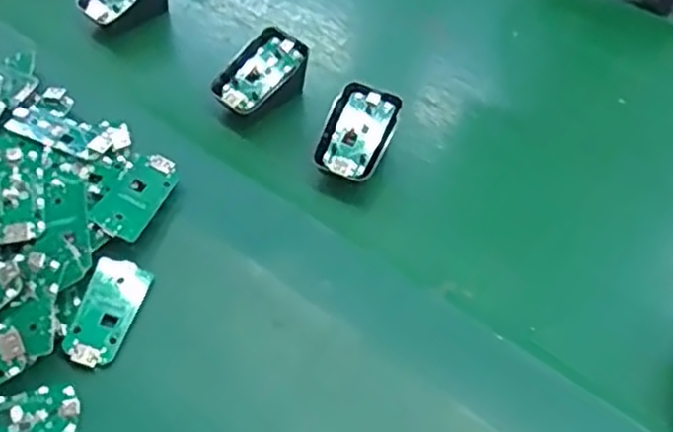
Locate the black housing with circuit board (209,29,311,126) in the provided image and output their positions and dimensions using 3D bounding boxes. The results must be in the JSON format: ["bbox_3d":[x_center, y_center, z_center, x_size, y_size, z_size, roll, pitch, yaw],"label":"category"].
[{"bbox_3d":[-0.056,-0.099,0.508,0.041,0.042,0.067,37,58,22],"label":"black housing with circuit board"}]

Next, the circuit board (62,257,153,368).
[{"bbox_3d":[-0.129,0.054,0.393,0.031,0.004,0.063,20,54,-9],"label":"circuit board"}]

